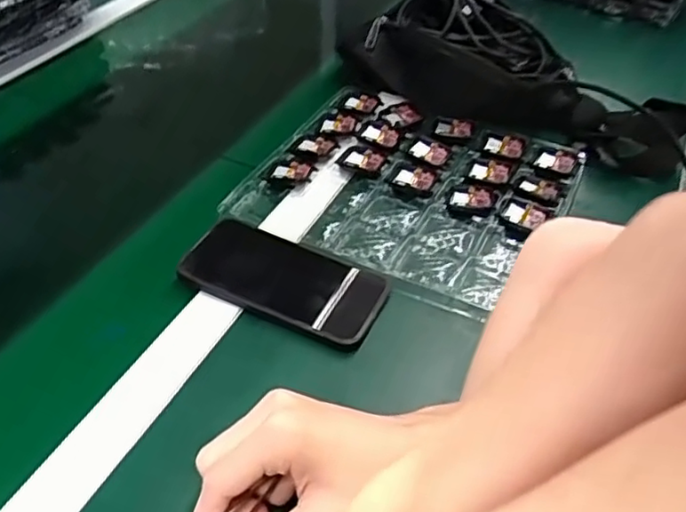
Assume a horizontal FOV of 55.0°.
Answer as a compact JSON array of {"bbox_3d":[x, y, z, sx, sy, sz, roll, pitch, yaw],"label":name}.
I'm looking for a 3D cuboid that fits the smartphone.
[{"bbox_3d":[-0.048,0.016,0.532,0.162,0.015,0.081,19,45,17],"label":"smartphone"}]

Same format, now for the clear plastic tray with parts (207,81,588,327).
[{"bbox_3d":[0.062,-0.065,0.640,0.275,0.033,0.255,20,49,19],"label":"clear plastic tray with parts"}]

